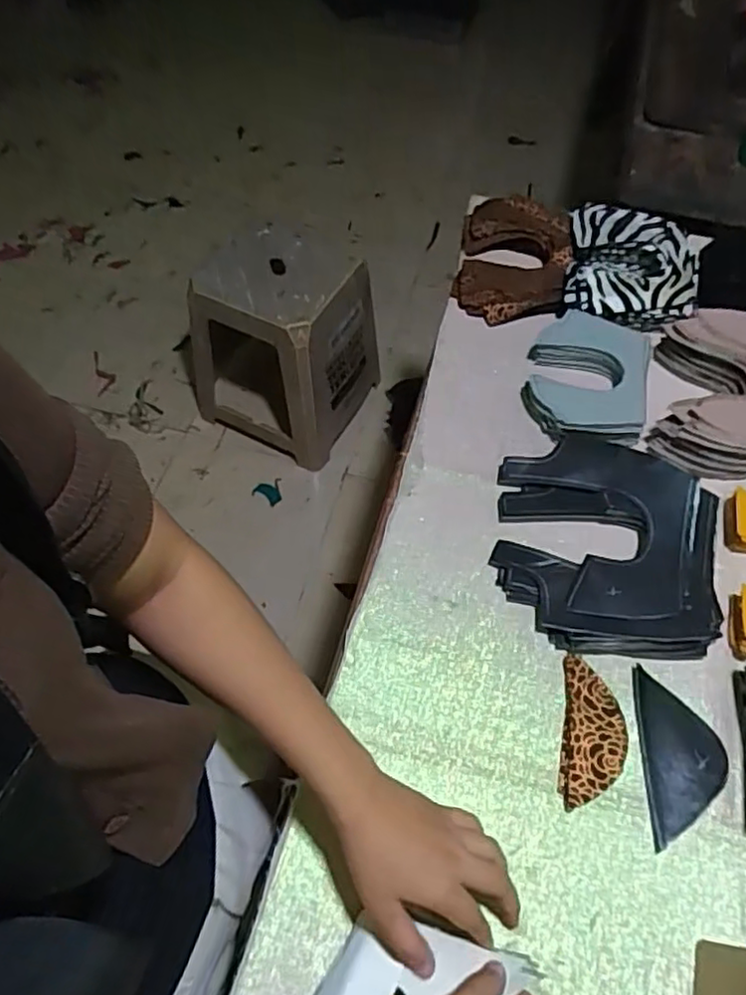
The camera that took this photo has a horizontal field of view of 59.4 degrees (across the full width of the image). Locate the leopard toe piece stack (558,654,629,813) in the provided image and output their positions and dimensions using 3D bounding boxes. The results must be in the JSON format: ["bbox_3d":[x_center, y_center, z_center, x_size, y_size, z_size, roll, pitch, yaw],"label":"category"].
[{"bbox_3d":[0.177,0.189,0.525,0.048,0.013,0.113,9,60,4],"label":"leopard toe piece stack"}]

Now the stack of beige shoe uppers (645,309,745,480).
[{"bbox_3d":[0.388,-0.106,0.670,0.180,0.060,0.178,13,61,7],"label":"stack of beige shoe uppers"}]

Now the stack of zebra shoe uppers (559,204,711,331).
[{"bbox_3d":[0.300,-0.268,0.759,0.158,0.040,0.161,19,61,10],"label":"stack of zebra shoe uppers"}]

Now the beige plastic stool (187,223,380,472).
[{"bbox_3d":[-0.210,-0.334,1.456,0.356,0.416,0.331,21,62,11],"label":"beige plastic stool"}]

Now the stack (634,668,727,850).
[{"bbox_3d":[0.246,0.205,0.519,0.060,0.014,0.127,5,60,2],"label":"stack"}]

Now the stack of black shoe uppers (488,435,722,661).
[{"bbox_3d":[0.212,0.038,0.600,0.187,0.036,0.206,10,60,5],"label":"stack of black shoe uppers"}]

